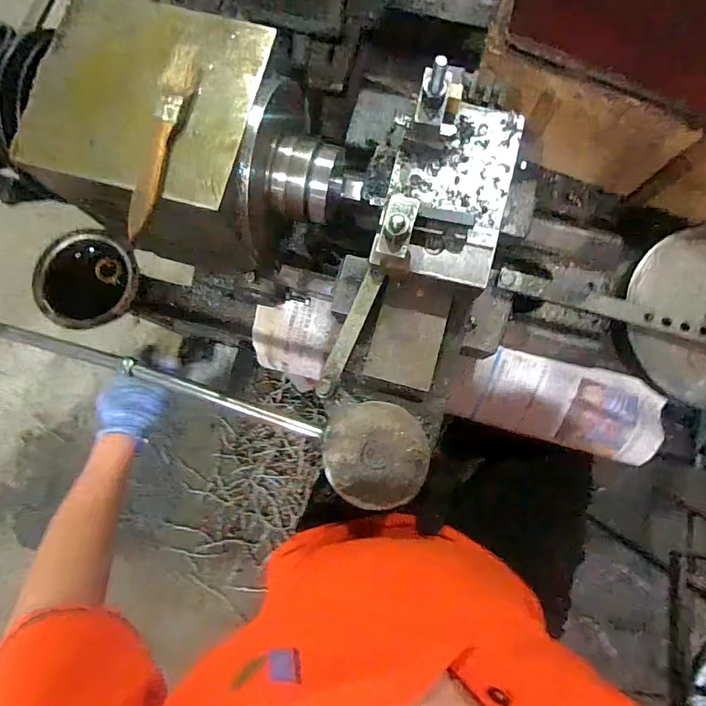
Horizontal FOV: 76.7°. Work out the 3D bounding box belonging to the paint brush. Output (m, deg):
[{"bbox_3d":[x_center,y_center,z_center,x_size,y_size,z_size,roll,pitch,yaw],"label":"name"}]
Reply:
[{"bbox_3d":[-0.141,-0.159,0.329,0.022,0.012,0.152,12,82,3],"label":"paint brush"}]

